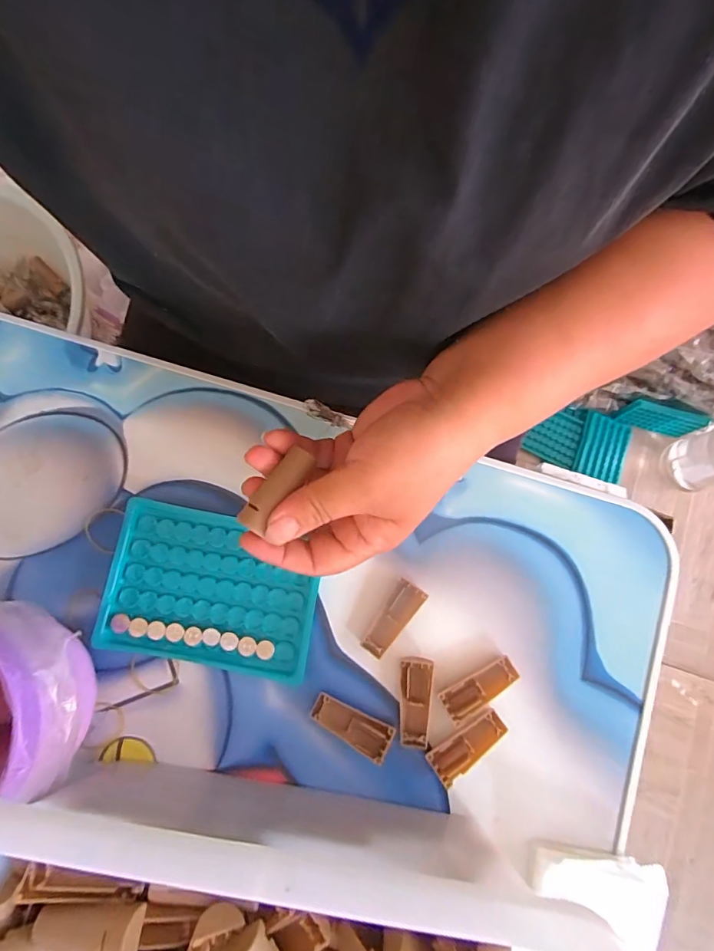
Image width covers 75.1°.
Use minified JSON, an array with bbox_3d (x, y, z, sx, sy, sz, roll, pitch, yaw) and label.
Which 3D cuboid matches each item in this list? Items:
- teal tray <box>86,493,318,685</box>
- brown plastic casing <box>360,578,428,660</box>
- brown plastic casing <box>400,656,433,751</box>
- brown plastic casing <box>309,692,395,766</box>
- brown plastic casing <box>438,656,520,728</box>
[{"bbox_3d":[-0.092,0.073,0.296,0.131,0.008,0.094,10,80,3],"label":"teal tray"},{"bbox_3d":[0.023,0.090,0.290,0.019,0.010,0.048,33,82,6],"label":"brown plastic casing"},{"bbox_3d":[0.034,0.136,0.278,0.018,0.005,0.051,5,80,2],"label":"brown plastic casing"},{"bbox_3d":[-0.004,0.150,0.277,0.050,0.004,0.020,25,81,5],"label":"brown plastic casing"},{"bbox_3d":[0.074,0.130,0.280,0.048,0.004,0.020,-30,80,-5],"label":"brown plastic casing"}]

